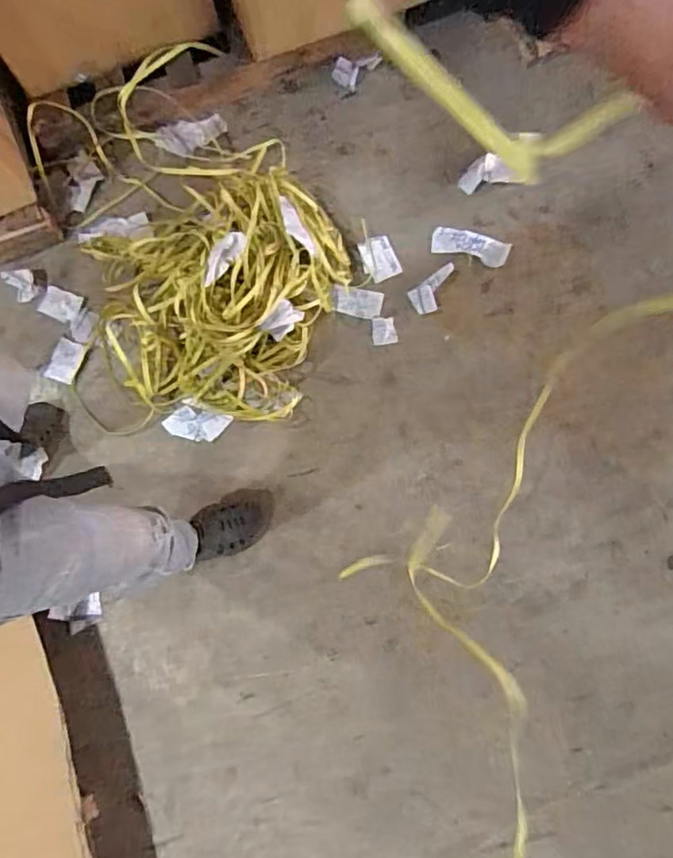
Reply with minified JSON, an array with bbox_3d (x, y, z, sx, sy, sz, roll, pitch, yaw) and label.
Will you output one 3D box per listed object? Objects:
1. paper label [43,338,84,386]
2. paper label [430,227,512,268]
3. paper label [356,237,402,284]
[{"bbox_3d":[-0.695,-0.173,1.453,0.078,0.016,0.105,18,81,5],"label":"paper label"},{"bbox_3d":[0.338,-0.461,1.436,0.191,0.026,0.077,15,80,4],"label":"paper label"},{"bbox_3d":[0.109,-0.430,1.440,0.091,0.021,0.110,-18,79,-2],"label":"paper label"}]

